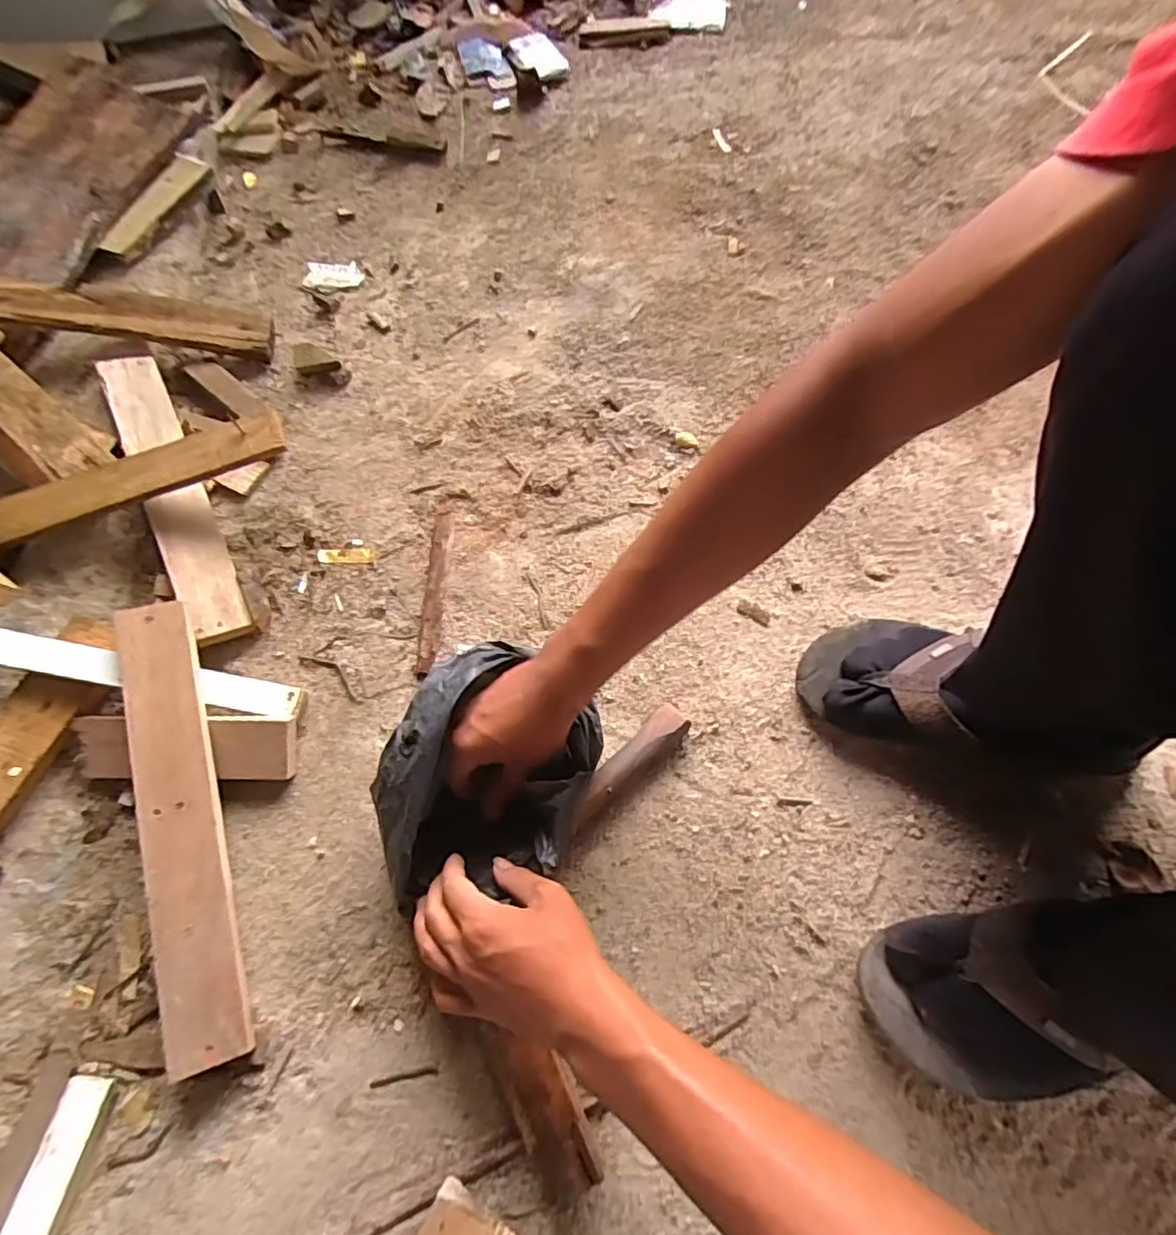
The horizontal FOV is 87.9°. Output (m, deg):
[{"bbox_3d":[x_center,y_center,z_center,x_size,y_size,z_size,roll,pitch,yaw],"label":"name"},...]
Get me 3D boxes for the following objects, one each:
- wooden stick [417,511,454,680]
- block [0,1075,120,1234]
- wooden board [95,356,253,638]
[{"bbox_3d":[-0.148,-0.027,0.588,0.018,0.008,0.176,1,67,1],"label":"wooden stick"},{"bbox_3d":[-0.363,0.380,0.413,0.031,0.014,0.111,8,67,4],"label":"block"},{"bbox_3d":[-0.414,-0.128,0.608,0.054,0.019,0.340,-22,71,-26],"label":"wooden board"}]

